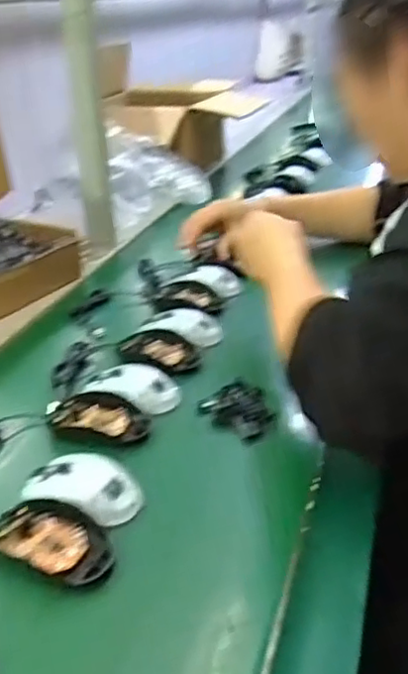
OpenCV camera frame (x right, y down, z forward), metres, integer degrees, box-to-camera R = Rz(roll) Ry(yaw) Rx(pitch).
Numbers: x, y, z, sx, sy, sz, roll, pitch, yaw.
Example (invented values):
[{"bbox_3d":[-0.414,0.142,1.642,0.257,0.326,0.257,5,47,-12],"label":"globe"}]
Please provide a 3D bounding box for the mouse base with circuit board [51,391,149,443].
[{"bbox_3d":[-0.102,0.079,0.633,0.100,0.020,0.050,2,30,18],"label":"mouse base with circuit board"}]

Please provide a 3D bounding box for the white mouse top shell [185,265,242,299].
[{"bbox_3d":[0.021,-0.081,0.910,0.050,0.019,0.090,-25,33,-29],"label":"white mouse top shell"}]

